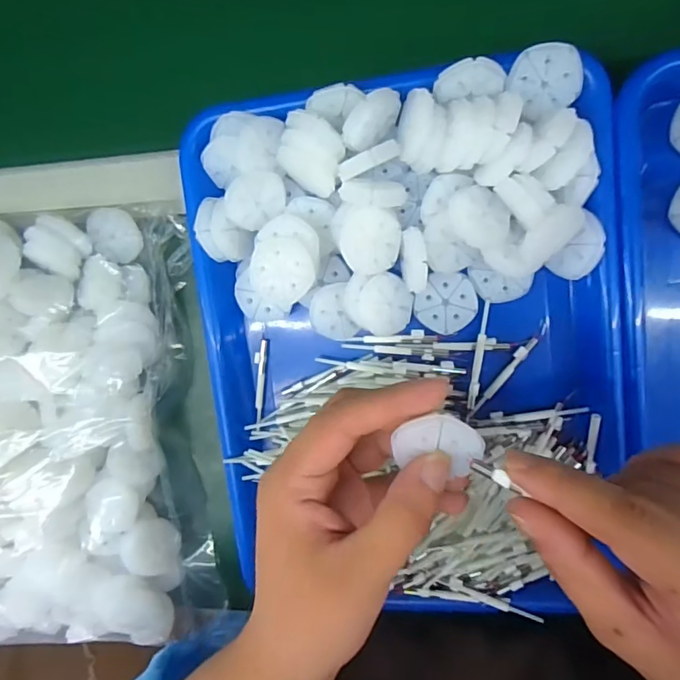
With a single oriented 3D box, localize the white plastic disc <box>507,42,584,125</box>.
[{"bbox_3d":[0.111,-0.139,0.273,0.035,0.004,0.036,6,131,7],"label":"white plastic disc"}]

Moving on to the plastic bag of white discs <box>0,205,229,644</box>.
[{"bbox_3d":[-0.318,0.078,0.357,0.424,0.087,0.309,-2,99,9],"label":"plastic bag of white discs"}]

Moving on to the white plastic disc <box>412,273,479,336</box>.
[{"bbox_3d":[0.067,-0.023,0.319,0.037,0.004,0.036,36,103,2],"label":"white plastic disc"}]

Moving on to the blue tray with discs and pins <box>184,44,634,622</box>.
[{"bbox_3d":[0.040,0.012,0.308,0.244,0.050,0.313,-5,98,10],"label":"blue tray with discs and pins"}]

